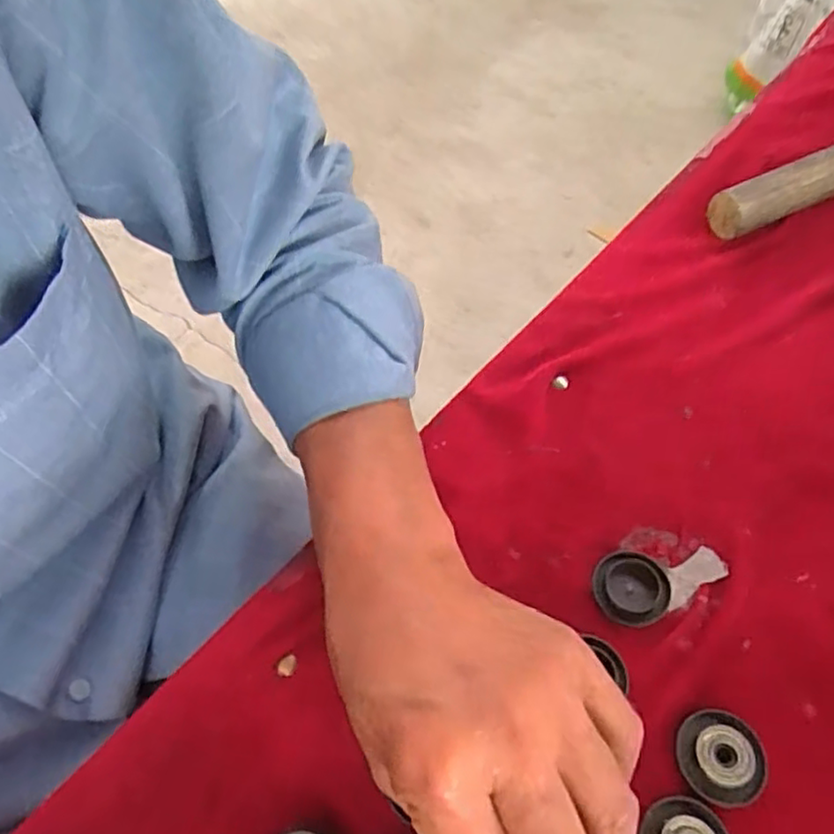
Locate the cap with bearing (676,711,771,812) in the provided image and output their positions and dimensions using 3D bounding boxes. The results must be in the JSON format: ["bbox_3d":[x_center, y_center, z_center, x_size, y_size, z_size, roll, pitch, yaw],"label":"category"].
[{"bbox_3d":[0.118,0.132,0.254,0.030,0.012,0.030,-2,58,3],"label":"cap with bearing"}]

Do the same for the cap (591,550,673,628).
[{"bbox_3d":[0.096,0.077,0.292,0.033,0.008,0.032,-2,58,3],"label":"cap"}]

